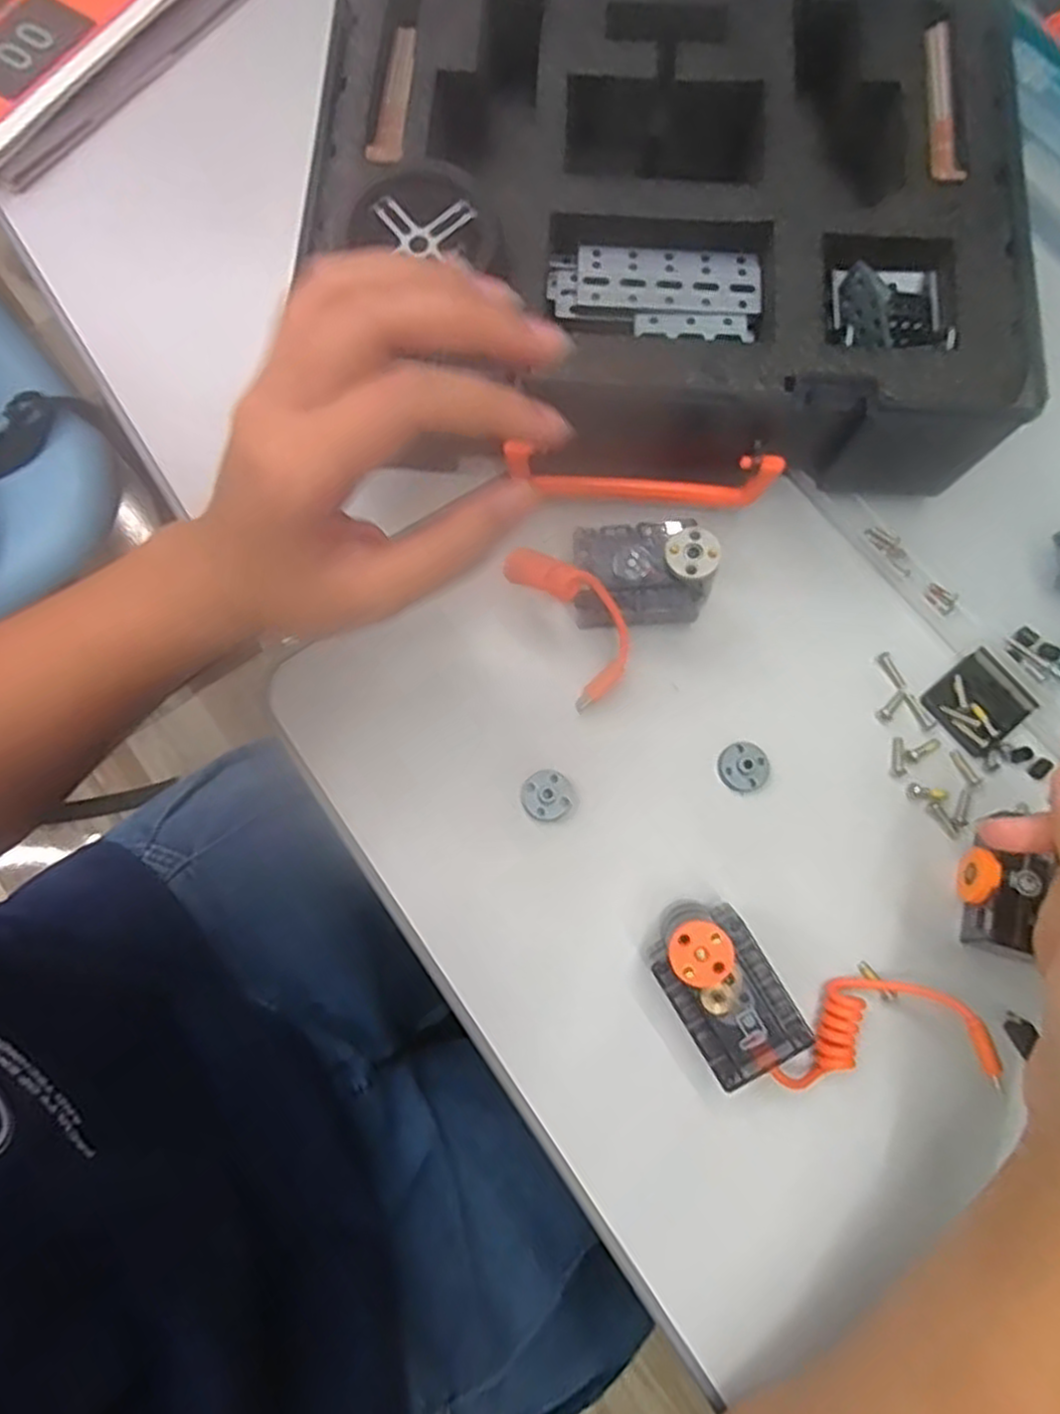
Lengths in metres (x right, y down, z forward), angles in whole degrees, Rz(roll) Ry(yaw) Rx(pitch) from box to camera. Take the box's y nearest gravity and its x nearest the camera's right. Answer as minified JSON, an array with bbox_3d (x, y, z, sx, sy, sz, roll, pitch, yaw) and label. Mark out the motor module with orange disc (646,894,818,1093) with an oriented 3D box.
[{"bbox_3d":[0.074,0.109,0.299,0.040,0.044,0.069,-30,78,-9],"label":"motor module with orange disc"}]

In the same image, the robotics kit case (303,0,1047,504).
[{"bbox_3d":[0.061,-0.259,0.367,0.292,0.094,0.319,3,75,0],"label":"robotics kit case"}]

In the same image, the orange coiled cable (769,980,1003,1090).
[{"bbox_3d":[0.138,0.129,0.304,0.081,0.022,0.038,-2,75,-1],"label":"orange coiled cable"}]

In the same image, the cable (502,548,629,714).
[{"bbox_3d":[0.019,-0.037,0.328,0.035,0.018,0.074,-39,114,-10],"label":"cable"}]

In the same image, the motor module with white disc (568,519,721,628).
[{"bbox_3d":[0.050,-0.060,0.340,0.061,0.039,0.040,-1,75,-2],"label":"motor module with white disc"}]

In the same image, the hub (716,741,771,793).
[{"bbox_3d":[0.095,0.026,0.338,0.023,0.004,0.021,0,75,0],"label":"hub"}]

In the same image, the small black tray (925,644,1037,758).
[{"bbox_3d":[0.208,-0.003,0.351,0.040,0.004,0.037,-38,78,-10],"label":"small black tray"}]

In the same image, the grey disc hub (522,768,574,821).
[{"bbox_3d":[0.007,0.038,0.330,0.021,0.004,0.021,0,75,0],"label":"grey disc hub"}]

